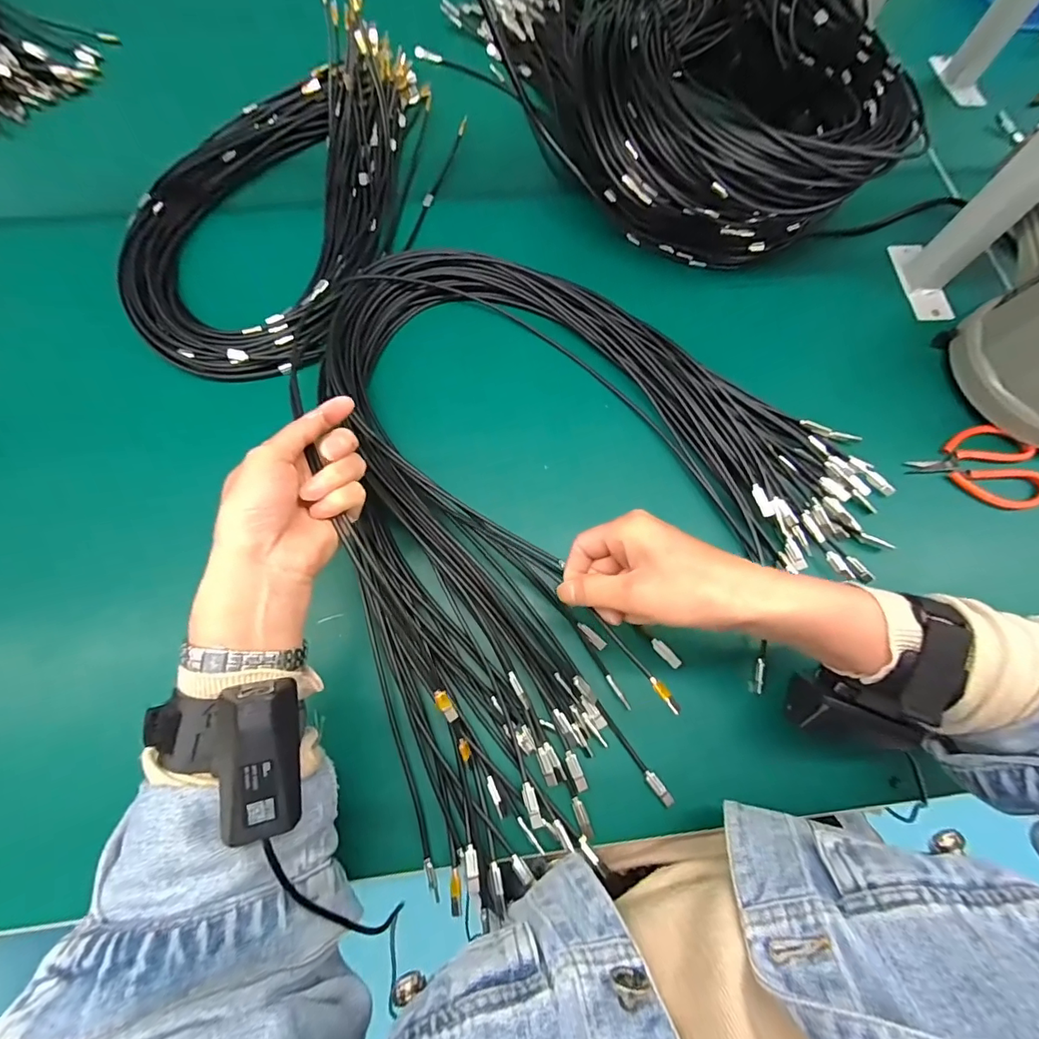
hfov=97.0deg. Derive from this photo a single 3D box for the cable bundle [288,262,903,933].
[{"bbox_3d":[0.065,-0.044,0.385,0.431,0.045,0.495,-20,72,-8],"label":"cable bundle"}]

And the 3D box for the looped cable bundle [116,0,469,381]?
[{"bbox_3d":[-0.231,-0.361,0.479,0.256,0.048,0.466,25,72,7],"label":"looped cable bundle"}]

